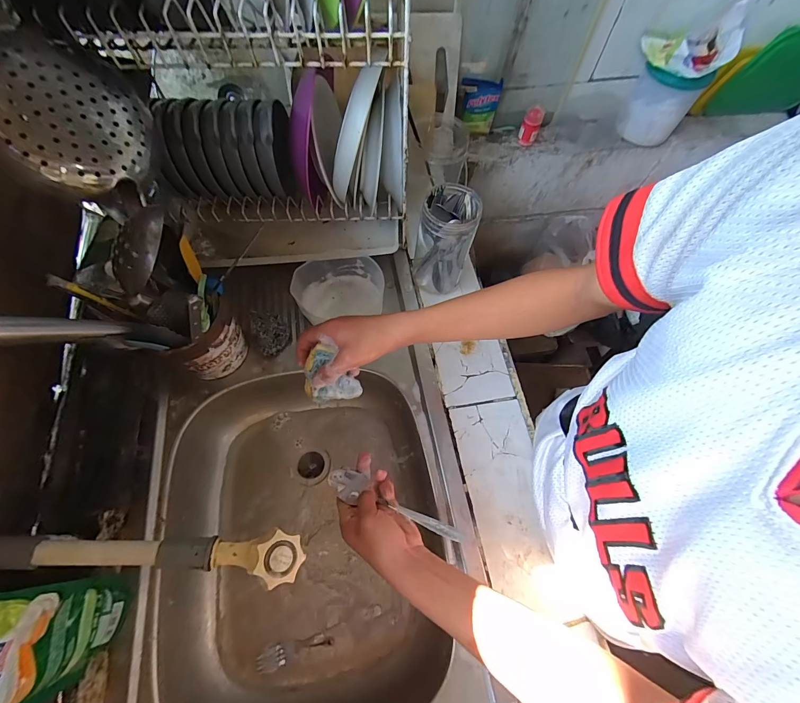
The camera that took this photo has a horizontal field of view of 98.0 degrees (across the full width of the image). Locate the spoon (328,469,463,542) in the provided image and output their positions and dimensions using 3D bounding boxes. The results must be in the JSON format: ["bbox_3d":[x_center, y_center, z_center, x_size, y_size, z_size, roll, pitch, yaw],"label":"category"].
[{"bbox_3d":[-0.009,0.185,0.426,0.175,0.020,0.033,16,65,16],"label":"spoon"}]

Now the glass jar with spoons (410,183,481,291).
[{"bbox_3d":[0.072,-0.180,0.572,0.085,0.166,0.082,7,65,1],"label":"glass jar with spoons"}]

